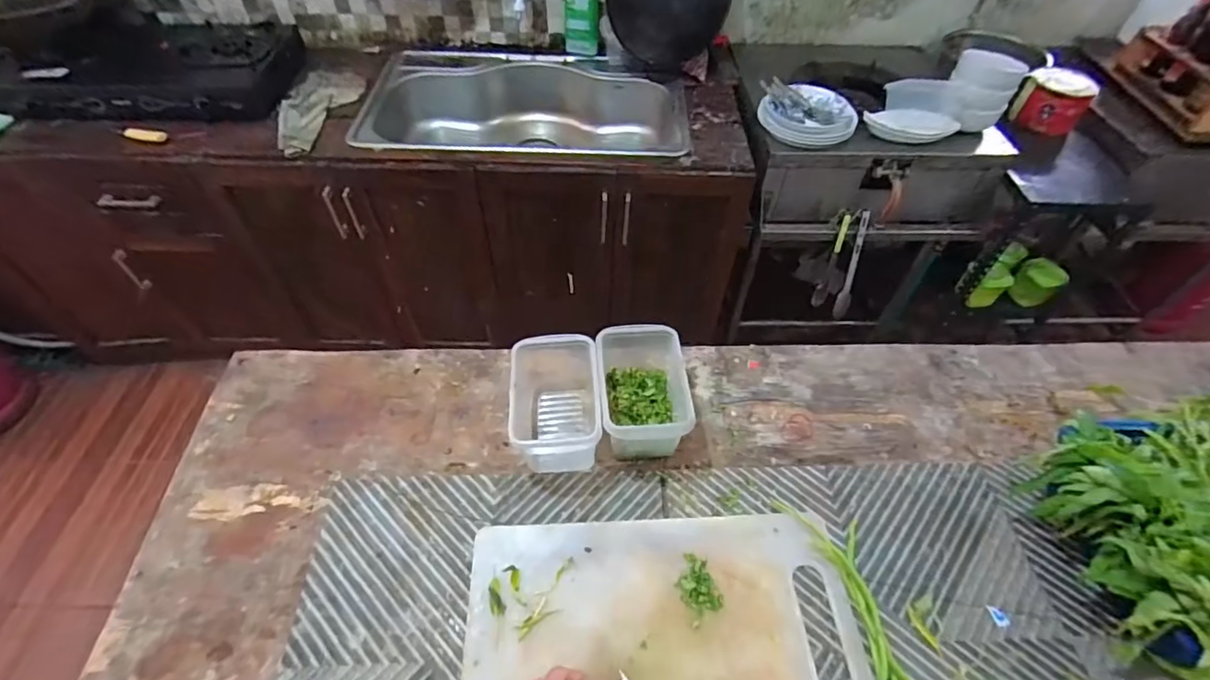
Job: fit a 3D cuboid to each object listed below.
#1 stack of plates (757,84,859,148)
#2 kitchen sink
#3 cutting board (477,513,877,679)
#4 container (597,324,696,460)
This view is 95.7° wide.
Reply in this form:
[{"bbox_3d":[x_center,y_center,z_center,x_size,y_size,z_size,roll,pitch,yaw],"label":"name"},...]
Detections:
[{"bbox_3d":[0.480,-0.537,1.304,0.216,0.040,0.203,-4,51,-3],"label":"stack of plates"},{"bbox_3d":[-0.206,-0.599,1.545,0.828,0.216,0.521,1,51,0],"label":"kitchen sink"},{"bbox_3d":[0.066,0.302,0.552,0.377,0.012,0.244,-2,51,-1],"label":"cutting board"},{"bbox_3d":[0.045,0.071,0.692,0.103,0.098,0.152,-3,51,-3],"label":"container"}]

